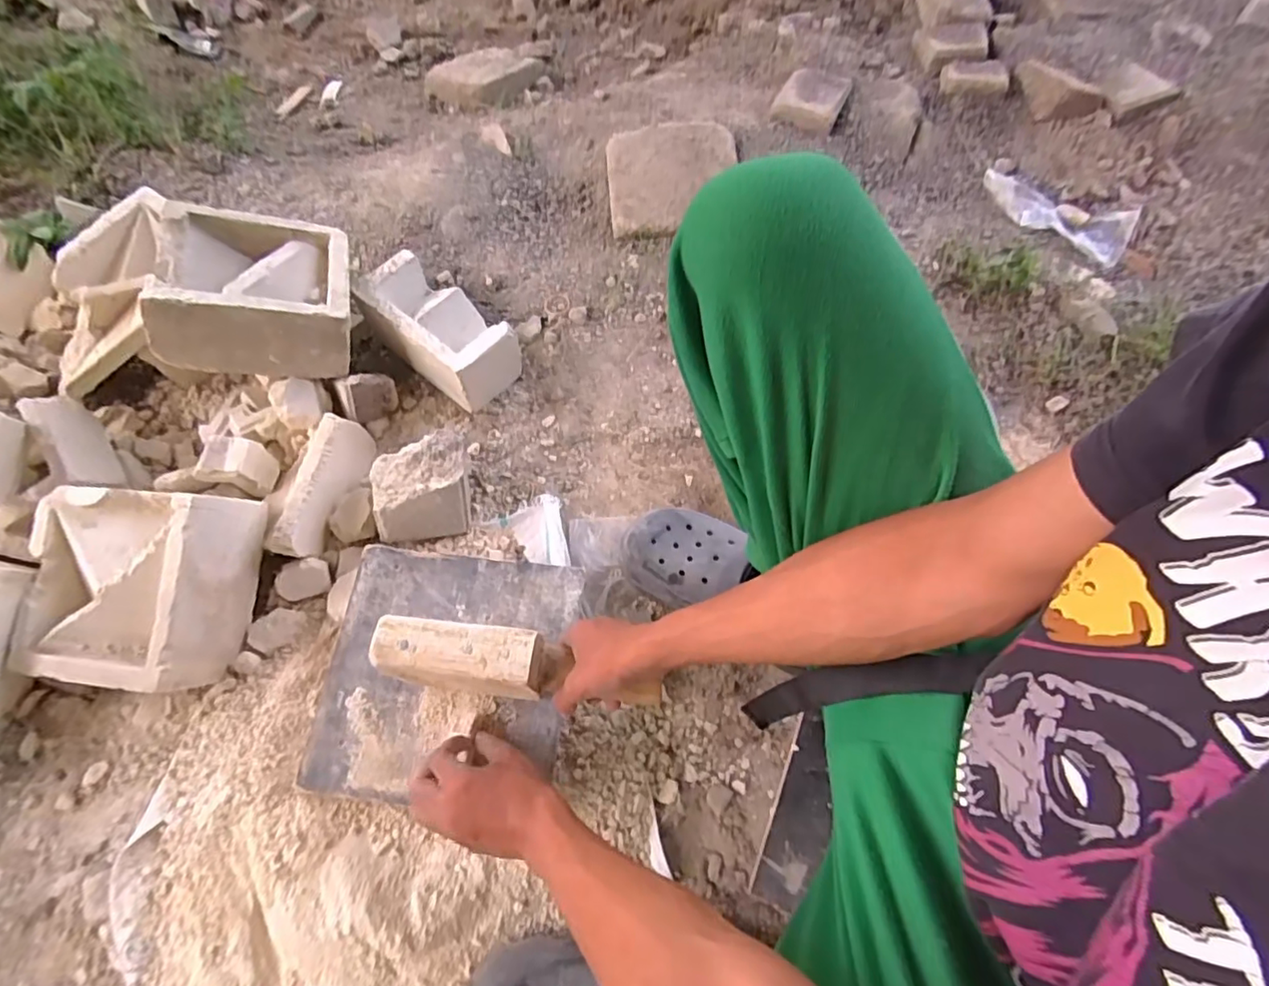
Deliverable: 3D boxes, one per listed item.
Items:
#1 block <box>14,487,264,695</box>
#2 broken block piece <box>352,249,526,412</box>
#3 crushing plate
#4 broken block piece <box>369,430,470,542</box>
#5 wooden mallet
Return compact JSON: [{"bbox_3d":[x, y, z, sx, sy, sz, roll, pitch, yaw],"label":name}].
[{"bbox_3d":[-0.548,0.099,0.642,0.216,0.104,0.198,2,84,12],"label":"block"},{"bbox_3d":[-0.263,-0.217,0.780,0.194,0.097,0.108,37,72,11],"label":"broken block piece"},{"bbox_3d":[-0.191,0.181,0.592,0.240,0.017,0.241,6,68,0],"label":"crushing plate"},{"bbox_3d":[-0.252,-0.003,0.697,0.115,0.090,0.105,-11,70,-6],"label":"broken block piece"},{"bbox_3d":[-0.102,0.151,0.509,0.249,0.038,0.055,12,67,-7],"label":"wooden mallet"}]

